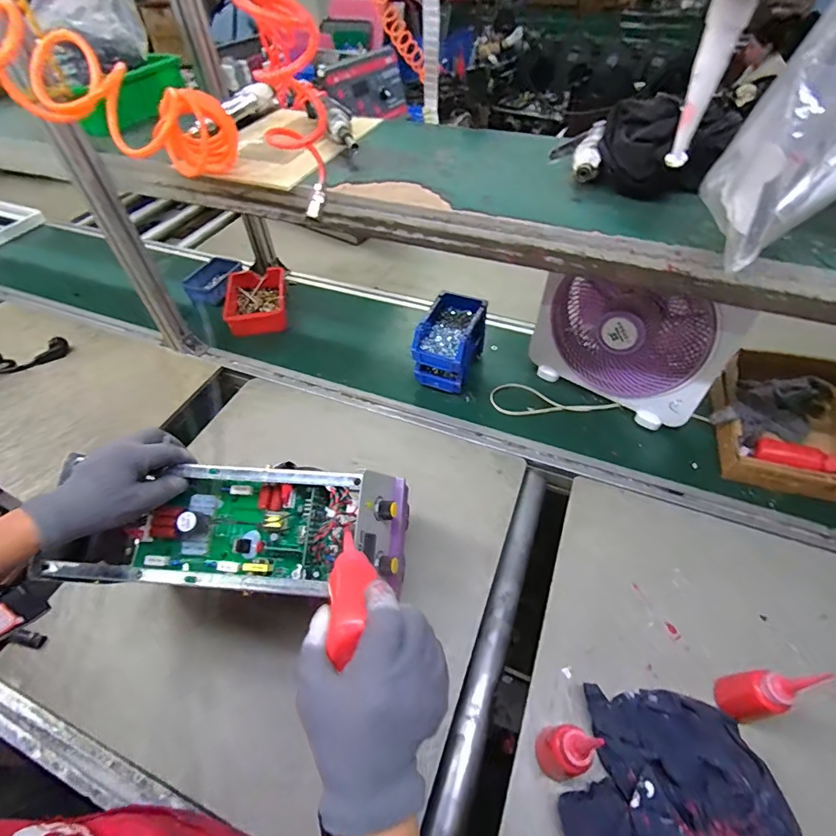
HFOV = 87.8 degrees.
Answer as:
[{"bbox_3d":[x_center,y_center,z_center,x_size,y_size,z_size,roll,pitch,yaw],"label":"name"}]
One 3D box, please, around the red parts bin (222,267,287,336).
[{"bbox_3d":[-0.390,-0.278,1.048,0.145,0.058,0.213,-10,50,-8],"label":"red parts bin"}]

